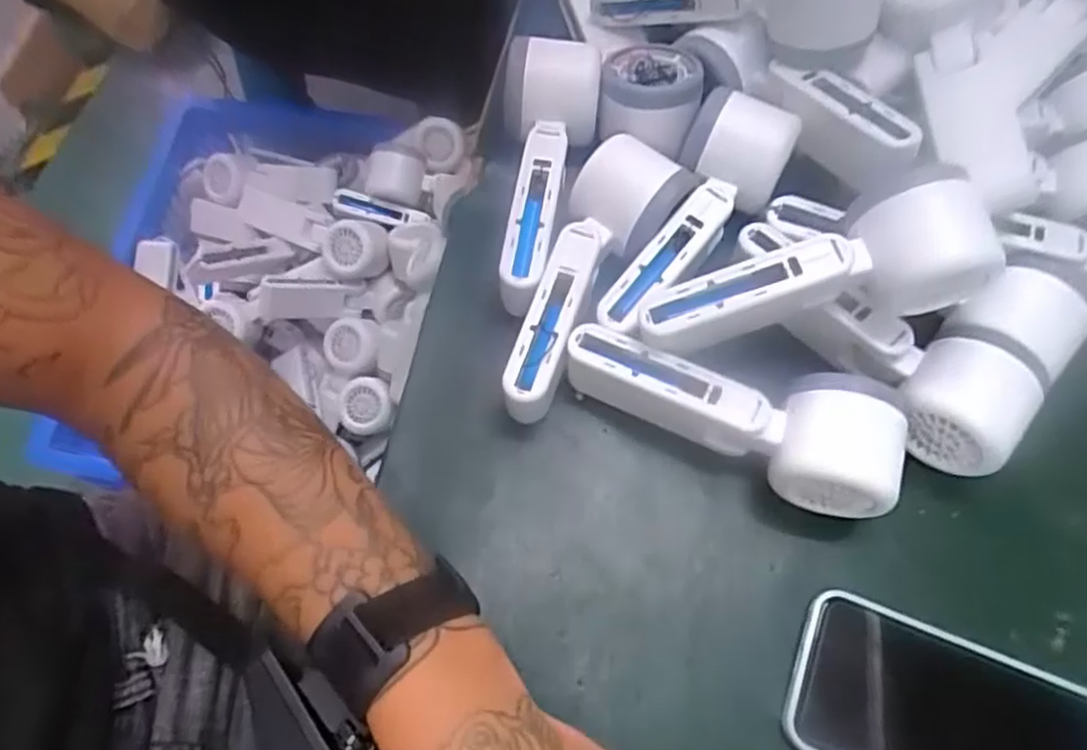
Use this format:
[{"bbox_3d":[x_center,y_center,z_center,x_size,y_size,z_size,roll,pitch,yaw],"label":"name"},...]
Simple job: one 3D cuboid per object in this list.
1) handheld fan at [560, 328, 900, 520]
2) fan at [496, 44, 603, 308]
[{"bbox_3d":[0.089,0.022,0.358,0.164,0.060,0.053,15,66,5],"label":"handheld fan"},{"bbox_3d":[0.004,-0.114,0.408,0.056,0.046,0.165,1,65,-2],"label":"fan"}]

